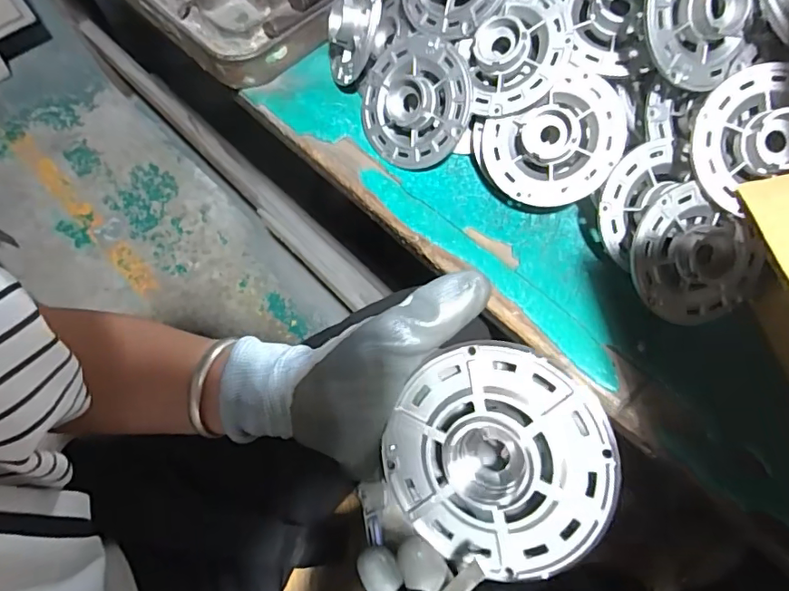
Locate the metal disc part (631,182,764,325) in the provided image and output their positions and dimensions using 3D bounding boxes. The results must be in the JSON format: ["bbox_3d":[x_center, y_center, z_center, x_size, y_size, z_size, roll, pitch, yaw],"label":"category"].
[{"bbox_3d":[0.231,-0.024,0.401,0.104,0.028,0.091,30,96,-12],"label":"metal disc part"}]

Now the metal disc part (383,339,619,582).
[{"bbox_3d":[0.051,0.077,0.260,0.104,0.030,0.106,-1,88,22],"label":"metal disc part"}]

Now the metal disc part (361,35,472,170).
[{"bbox_3d":[0.015,-0.172,0.467,0.108,0.026,0.109,-6,94,32],"label":"metal disc part"}]

